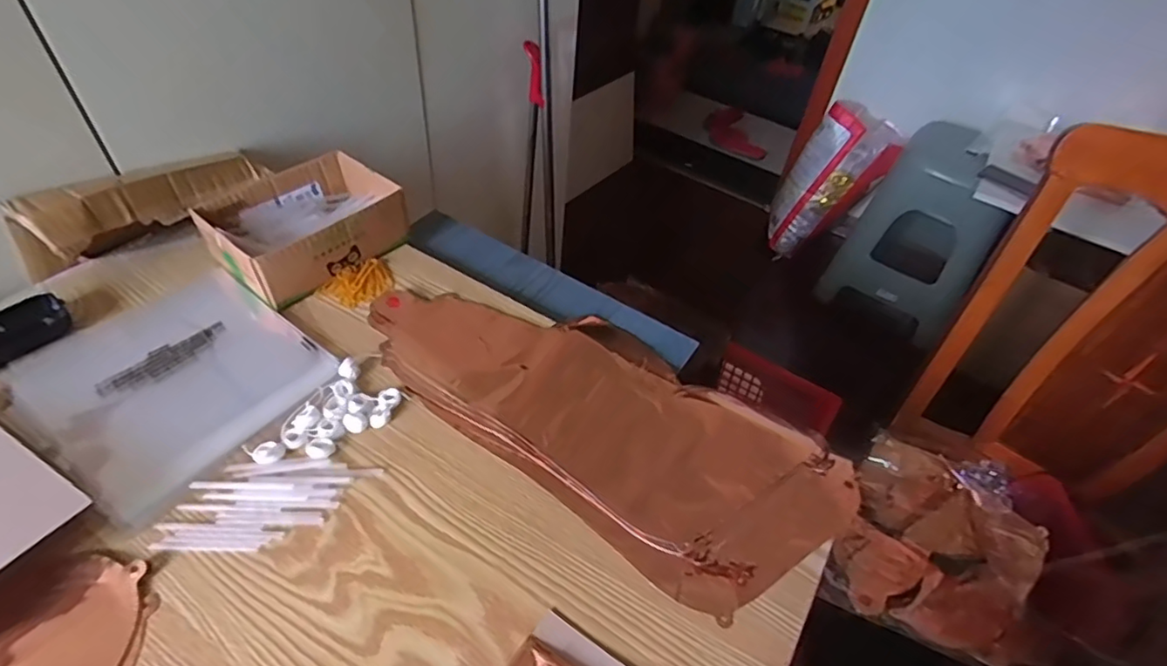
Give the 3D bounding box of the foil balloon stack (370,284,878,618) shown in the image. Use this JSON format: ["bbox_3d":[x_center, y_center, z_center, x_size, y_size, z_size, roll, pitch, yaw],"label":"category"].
[{"bbox_3d":[0.016,0.061,0.567,0.456,0.015,0.214,32,51,23],"label":"foil balloon stack"}]

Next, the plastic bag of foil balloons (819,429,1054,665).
[{"bbox_3d":[0.502,0.295,0.835,0.266,0.055,0.292,23,48,15],"label":"plastic bag of foil balloons"}]

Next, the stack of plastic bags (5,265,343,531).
[{"bbox_3d":[-0.379,0.034,0.548,0.232,0.008,0.208,31,51,22],"label":"stack of plastic bags"}]

